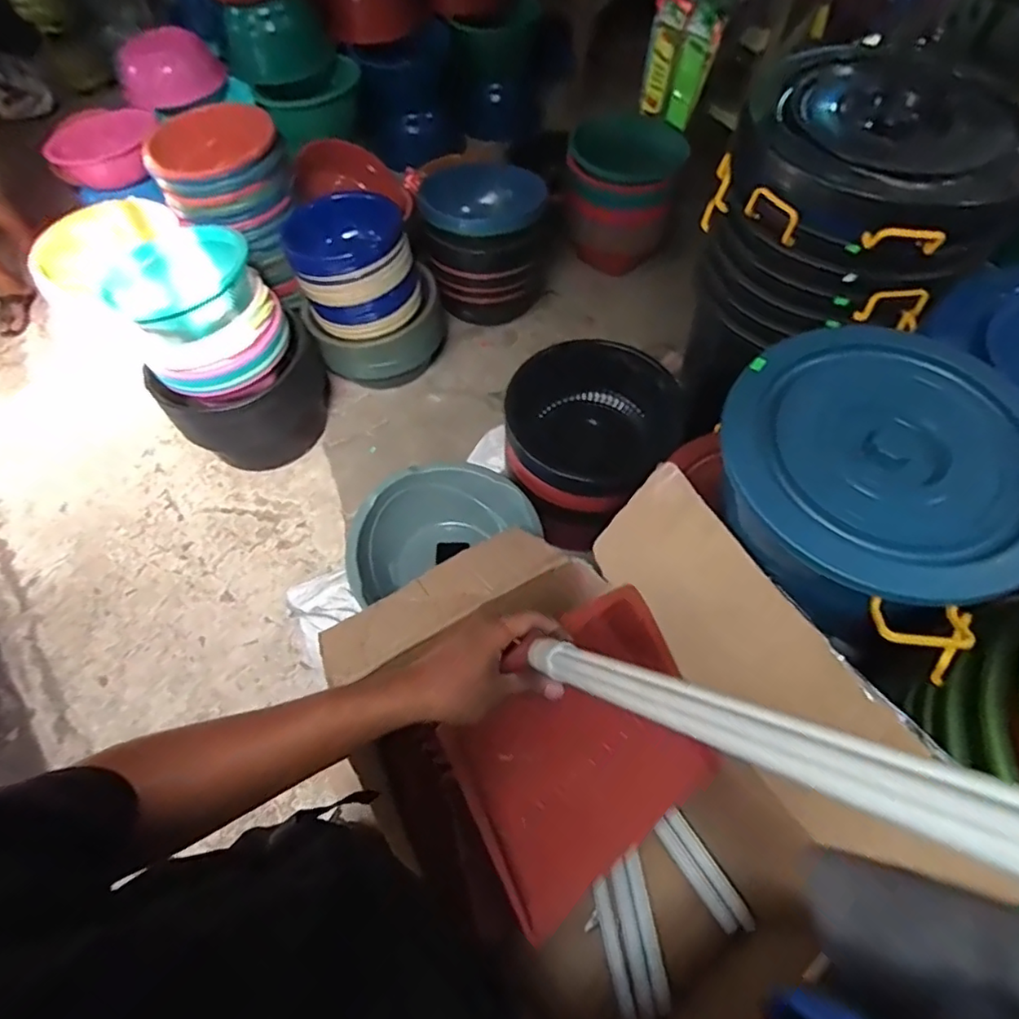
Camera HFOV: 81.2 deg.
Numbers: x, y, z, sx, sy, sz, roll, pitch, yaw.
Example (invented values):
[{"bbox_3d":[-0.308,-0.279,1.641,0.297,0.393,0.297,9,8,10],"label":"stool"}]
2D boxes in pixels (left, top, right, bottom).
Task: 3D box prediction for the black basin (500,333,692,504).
[{"bbox_3d":[0.204,-0.220,1.379,0.380,0.146,0.363,0,59,0],"label":"black basin"}]

